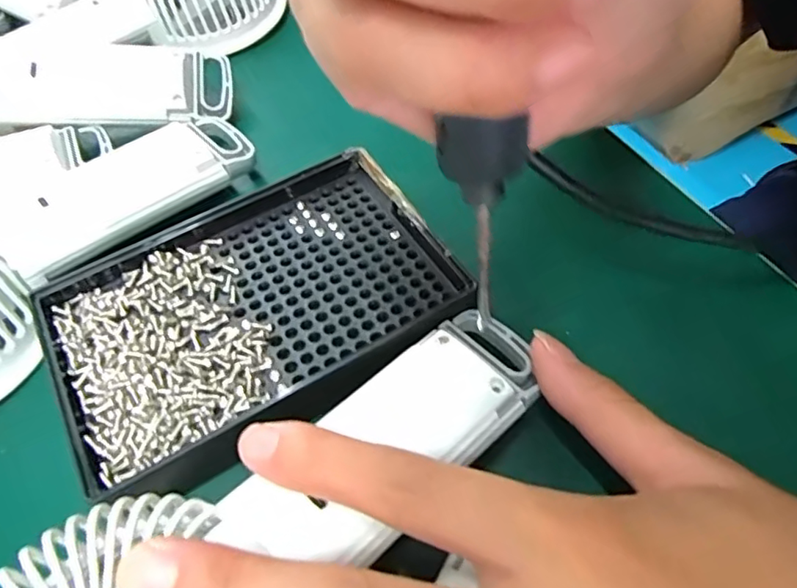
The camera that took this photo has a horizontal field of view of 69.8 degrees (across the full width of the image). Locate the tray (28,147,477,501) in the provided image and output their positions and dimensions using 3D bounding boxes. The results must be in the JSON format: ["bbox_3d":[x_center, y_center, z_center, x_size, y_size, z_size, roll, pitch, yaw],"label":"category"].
[{"bbox_3d":[-0.049,0.003,0.205,0.140,0.017,0.097,-29,58,-17],"label":"tray"}]

